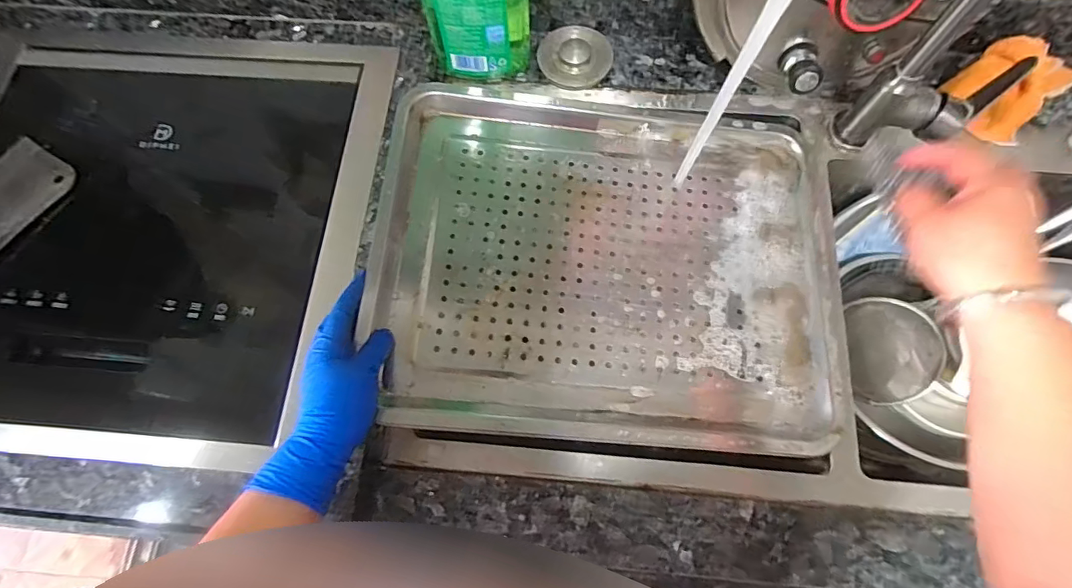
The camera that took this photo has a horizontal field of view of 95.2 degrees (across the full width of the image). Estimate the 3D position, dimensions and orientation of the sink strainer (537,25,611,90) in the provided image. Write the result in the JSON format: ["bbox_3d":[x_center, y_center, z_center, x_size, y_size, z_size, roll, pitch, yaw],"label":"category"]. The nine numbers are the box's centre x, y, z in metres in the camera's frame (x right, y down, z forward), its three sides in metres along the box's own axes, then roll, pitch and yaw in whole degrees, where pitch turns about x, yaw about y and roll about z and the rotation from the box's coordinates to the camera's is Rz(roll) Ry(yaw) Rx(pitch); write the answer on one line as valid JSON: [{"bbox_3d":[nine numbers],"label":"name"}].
[{"bbox_3d":[0.043,-0.271,0.561,0.071,0.024,0.081,-42,76,-11],"label":"sink strainer"}]

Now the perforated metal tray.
[{"bbox_3d":[0.070,-0.046,0.478,0.427,0.055,0.361,4,73,3],"label":"perforated metal tray"}]

